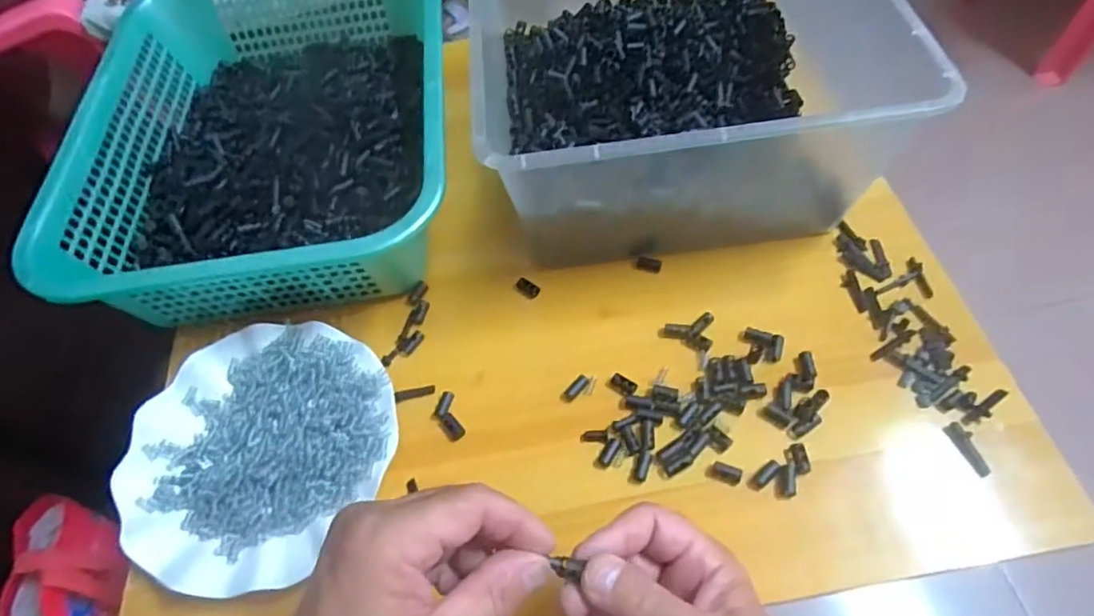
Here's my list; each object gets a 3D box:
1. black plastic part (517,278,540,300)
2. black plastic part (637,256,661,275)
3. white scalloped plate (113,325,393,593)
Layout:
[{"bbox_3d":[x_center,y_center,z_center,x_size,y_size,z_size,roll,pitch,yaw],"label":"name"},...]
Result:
[{"bbox_3d":[-0.015,-0.015,0.480,0.018,0.007,0.011,28,64,21],"label":"black plastic part"},{"bbox_3d":[0.081,-0.034,0.490,0.019,0.008,0.009,8,58,10],"label":"black plastic part"},{"bbox_3d":[-0.193,0.095,0.417,0.178,0.019,0.177,-2,57,4],"label":"white scalloped plate"}]

